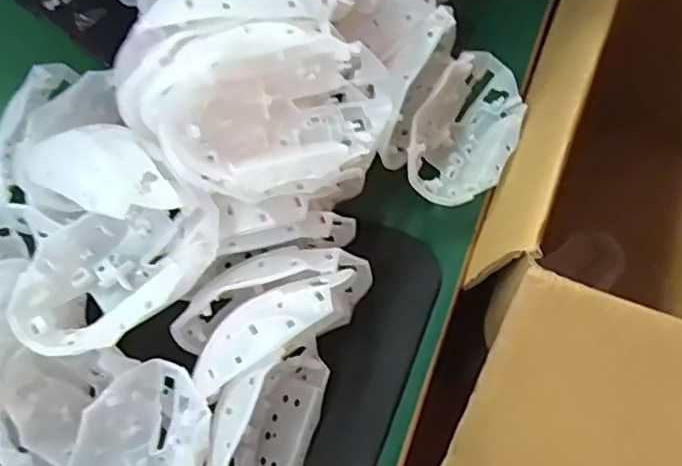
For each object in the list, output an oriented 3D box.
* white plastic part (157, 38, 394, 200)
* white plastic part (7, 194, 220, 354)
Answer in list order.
[{"bbox_3d":[-0.029,-0.061,0.308,0.117,0.053,0.069,-19,69,-5],"label":"white plastic part"},{"bbox_3d":[-0.118,0.021,0.328,0.113,0.033,0.070,-35,71,-11],"label":"white plastic part"}]

